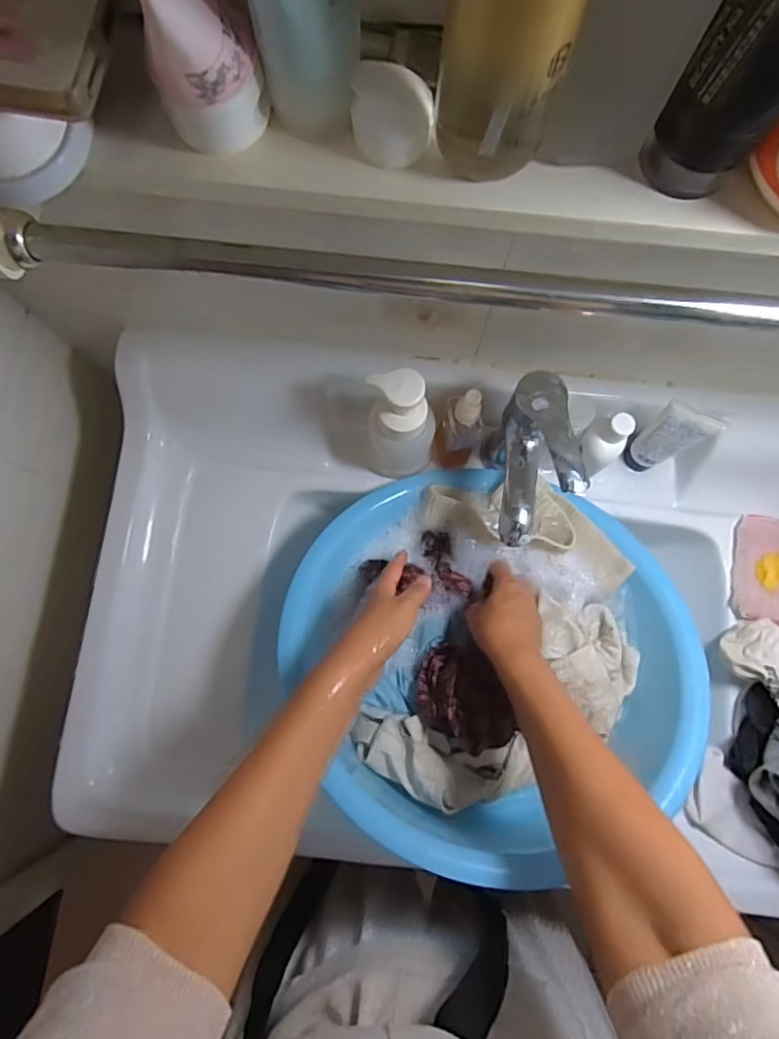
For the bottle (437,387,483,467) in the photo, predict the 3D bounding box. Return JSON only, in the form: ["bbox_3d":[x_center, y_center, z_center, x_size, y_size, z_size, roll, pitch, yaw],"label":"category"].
[{"bbox_3d":[0.070,-0.087,0.531,0.037,0.134,0.036,0,79,-1],"label":"bottle"}]

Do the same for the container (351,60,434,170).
[{"bbox_3d":[0.001,-0.157,0.212,0.031,0.028,0.022,0,79,-1],"label":"container"}]

